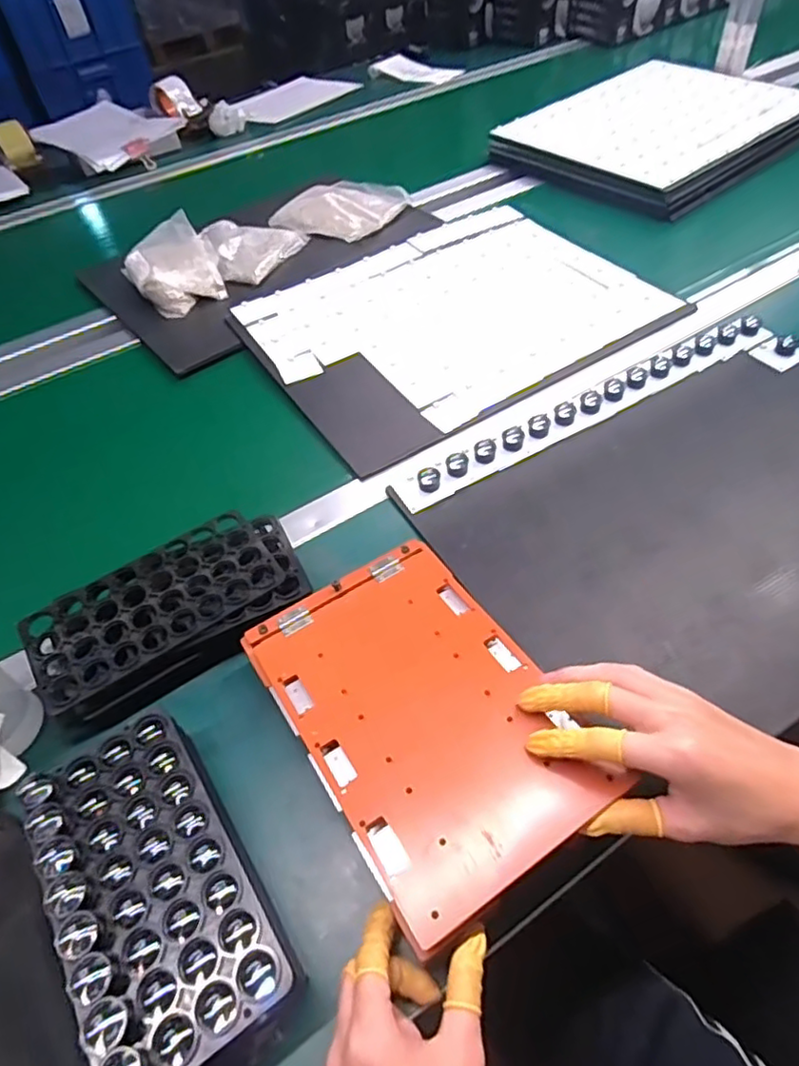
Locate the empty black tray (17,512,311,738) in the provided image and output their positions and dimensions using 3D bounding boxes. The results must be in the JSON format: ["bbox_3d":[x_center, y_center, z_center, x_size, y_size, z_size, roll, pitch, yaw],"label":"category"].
[{"bbox_3d":[-0.190,0.067,0.519,0.212,0.049,0.107,-27,55,-15],"label":"empty black tray"}]

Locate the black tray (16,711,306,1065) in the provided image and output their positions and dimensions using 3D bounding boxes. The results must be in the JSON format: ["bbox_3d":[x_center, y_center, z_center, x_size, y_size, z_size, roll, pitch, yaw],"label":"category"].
[{"bbox_3d":[-0.144,0.215,0.379,0.099,0.079,0.198,-31,56,-17],"label":"black tray"}]

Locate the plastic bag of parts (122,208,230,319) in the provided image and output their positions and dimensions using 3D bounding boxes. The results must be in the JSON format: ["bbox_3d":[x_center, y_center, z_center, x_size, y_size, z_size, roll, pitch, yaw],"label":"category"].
[{"bbox_3d":[-0.321,-0.376,0.880,0.117,0.054,0.166,-29,55,-16],"label":"plastic bag of parts"}]

